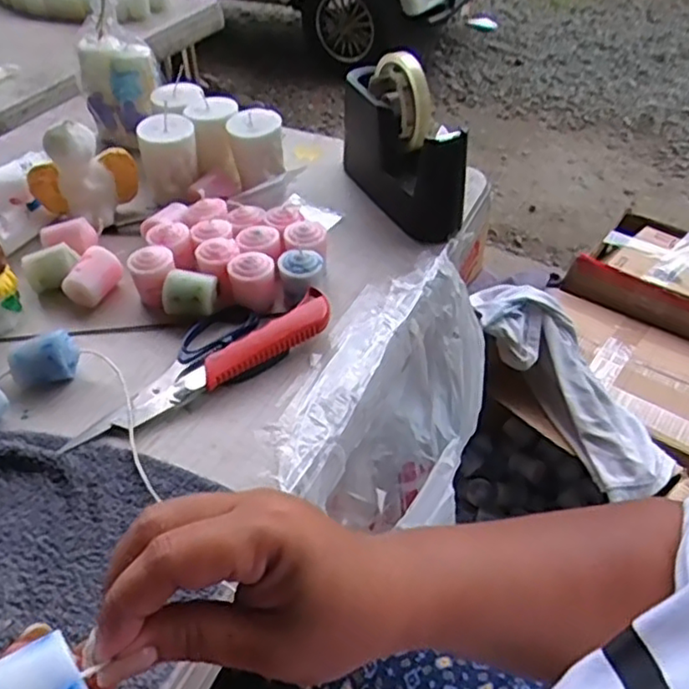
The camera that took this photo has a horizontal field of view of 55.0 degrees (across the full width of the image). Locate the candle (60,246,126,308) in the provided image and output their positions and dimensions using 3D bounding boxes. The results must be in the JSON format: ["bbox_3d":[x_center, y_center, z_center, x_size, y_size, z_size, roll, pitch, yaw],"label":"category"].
[{"bbox_3d":[-0.220,-0.057,0.586,0.037,0.039,0.044,16,46,17],"label":"candle"}]

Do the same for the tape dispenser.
[{"bbox_3d":[0.053,-0.203,0.653,0.050,0.138,0.174,-17,46,-17],"label":"tape dispenser"}]

